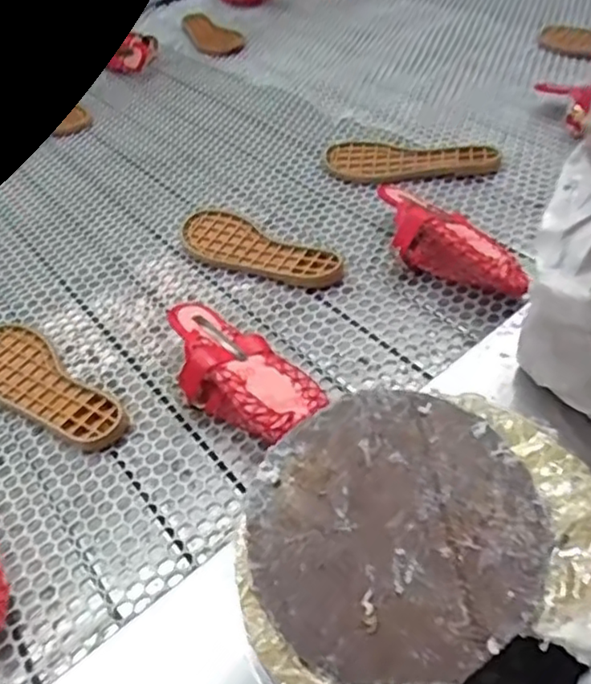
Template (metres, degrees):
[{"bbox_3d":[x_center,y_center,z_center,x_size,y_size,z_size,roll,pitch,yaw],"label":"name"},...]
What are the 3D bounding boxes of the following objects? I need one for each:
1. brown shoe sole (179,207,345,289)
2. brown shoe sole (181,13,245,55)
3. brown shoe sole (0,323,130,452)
[{"bbox_3d":[-0.049,-0.116,0.746,0.231,0.019,0.088,23,54,28],"label":"brown shoe sole"},{"bbox_3d":[-0.166,-0.585,1.193,0.071,0.014,0.202,-29,49,-18],"label":"brown shoe sole"},{"bbox_3d":[-0.252,0.041,0.628,0.221,0.014,0.075,26,56,30],"label":"brown shoe sole"}]

